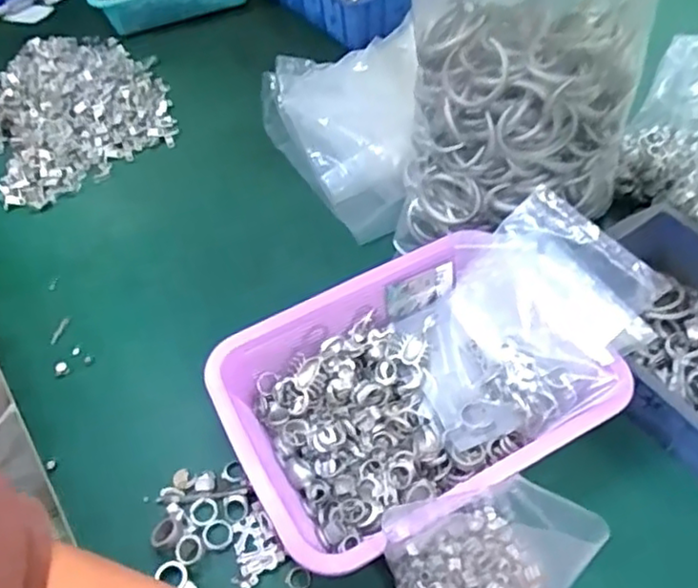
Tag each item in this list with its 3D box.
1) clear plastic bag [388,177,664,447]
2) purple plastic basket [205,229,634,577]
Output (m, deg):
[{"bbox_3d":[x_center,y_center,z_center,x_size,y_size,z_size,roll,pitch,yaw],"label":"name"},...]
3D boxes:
[{"bbox_3d":[0.150,0.026,0.583,0.217,0.042,0.184,-41,54,3],"label":"clear plastic bag"},{"bbox_3d":[0.054,0.083,0.571,0.301,0.070,0.223,-26,54,-15],"label":"purple plastic basket"}]

